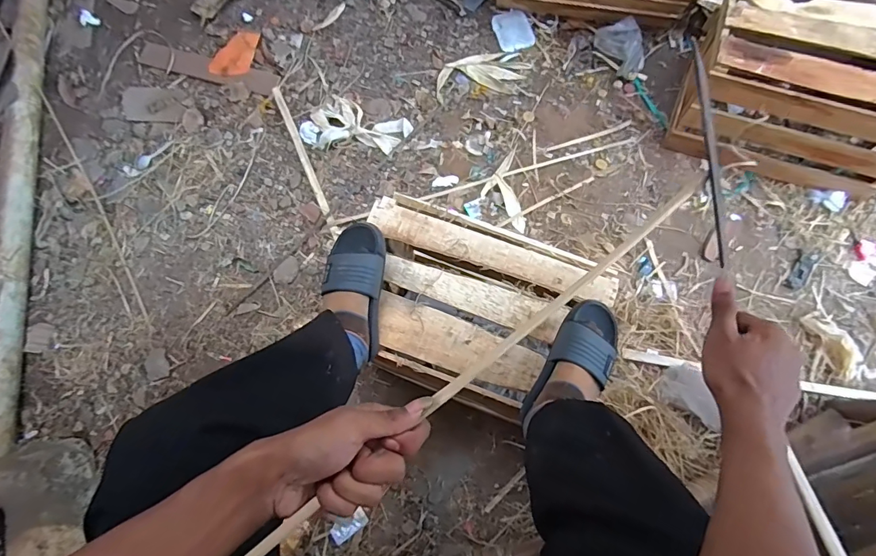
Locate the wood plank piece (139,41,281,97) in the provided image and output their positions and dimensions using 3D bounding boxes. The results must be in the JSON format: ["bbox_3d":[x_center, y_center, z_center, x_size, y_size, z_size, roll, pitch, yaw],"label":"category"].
[{"bbox_3d":[-0.776,-0.707,1.510,0.492,0.010,0.085,15,74,5],"label":"wood plank piece"}]

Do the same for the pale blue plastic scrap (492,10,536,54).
[{"bbox_3d":[0.262,-0.868,1.568,0.126,0.012,0.171,-14,74,-4],"label":"pale blue plastic scrap"}]

